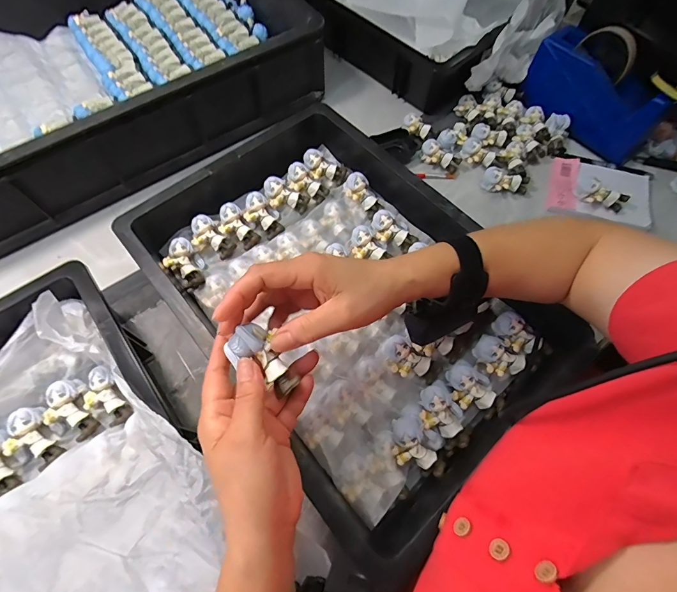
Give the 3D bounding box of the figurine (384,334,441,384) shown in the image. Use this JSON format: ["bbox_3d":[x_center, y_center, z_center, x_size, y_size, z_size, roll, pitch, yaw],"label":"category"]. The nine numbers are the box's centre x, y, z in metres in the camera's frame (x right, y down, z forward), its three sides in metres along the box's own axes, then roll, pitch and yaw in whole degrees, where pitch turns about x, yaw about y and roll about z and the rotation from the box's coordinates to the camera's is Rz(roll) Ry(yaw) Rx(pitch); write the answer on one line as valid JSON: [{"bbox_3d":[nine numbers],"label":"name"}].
[{"bbox_3d":[0.075,0.070,0.379,0.062,0.027,0.034,32,69,13],"label":"figurine"}]

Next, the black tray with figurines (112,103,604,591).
[{"bbox_3d":[-0.002,-0.006,0.397,0.318,0.068,0.445,-41,72,-17],"label":"black tray with figurines"}]

